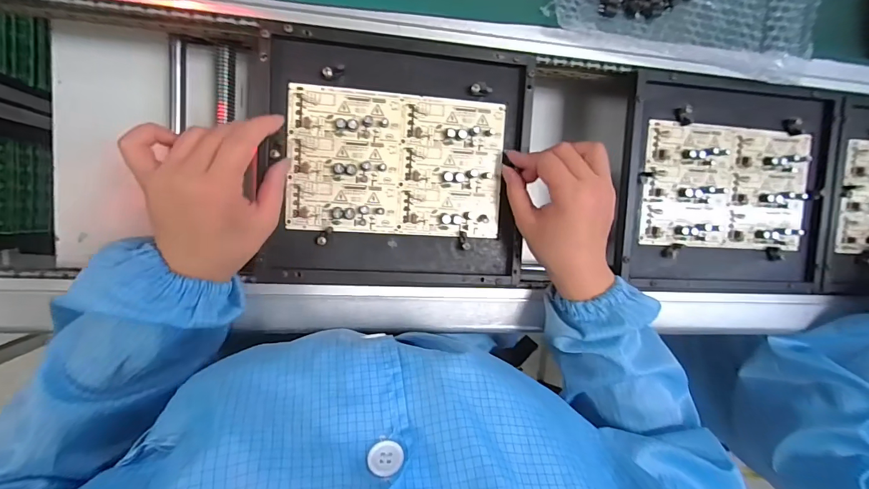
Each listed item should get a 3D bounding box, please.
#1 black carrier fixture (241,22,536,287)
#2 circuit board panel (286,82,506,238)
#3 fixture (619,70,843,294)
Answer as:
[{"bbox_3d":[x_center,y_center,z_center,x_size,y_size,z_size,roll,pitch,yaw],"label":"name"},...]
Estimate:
[{"bbox_3d":[-0.035,-0.076,0.395,0.252,0.023,0.229,3,95,-7],"label":"black carrier fixture"},{"bbox_3d":[-0.035,-0.078,0.398,0.206,0.014,0.133,3,95,-7],"label":"circuit board panel"},{"bbox_3d":[0.338,-0.061,0.458,0.267,0.029,0.226,3,94,-7],"label":"fixture"}]

